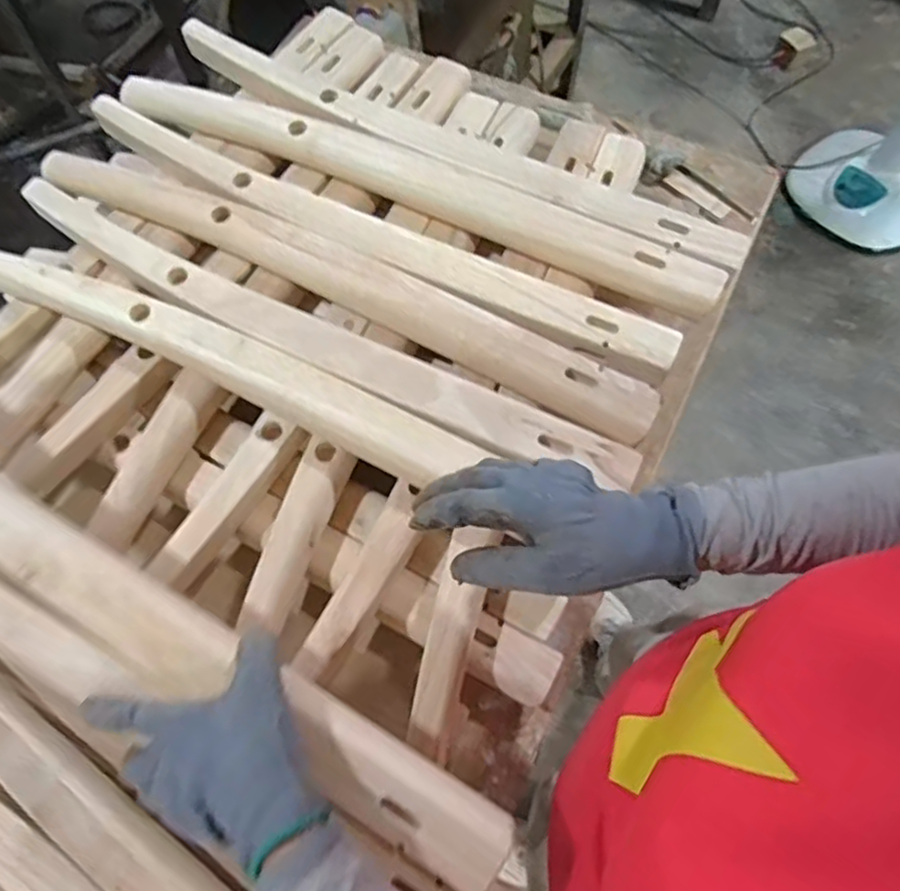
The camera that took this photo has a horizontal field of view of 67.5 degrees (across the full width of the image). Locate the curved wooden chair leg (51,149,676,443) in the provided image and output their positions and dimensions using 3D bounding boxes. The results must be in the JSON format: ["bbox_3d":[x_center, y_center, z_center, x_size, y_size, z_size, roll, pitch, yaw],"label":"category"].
[{"bbox_3d":[-0.098,-0.142,0.584,0.570,0.029,0.046,26,71,12],"label":"curved wooden chair leg"}]

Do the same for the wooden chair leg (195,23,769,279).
[{"bbox_3d":[-0.014,-0.281,0.643,0.596,0.045,0.060,27,71,12],"label":"wooden chair leg"}]

